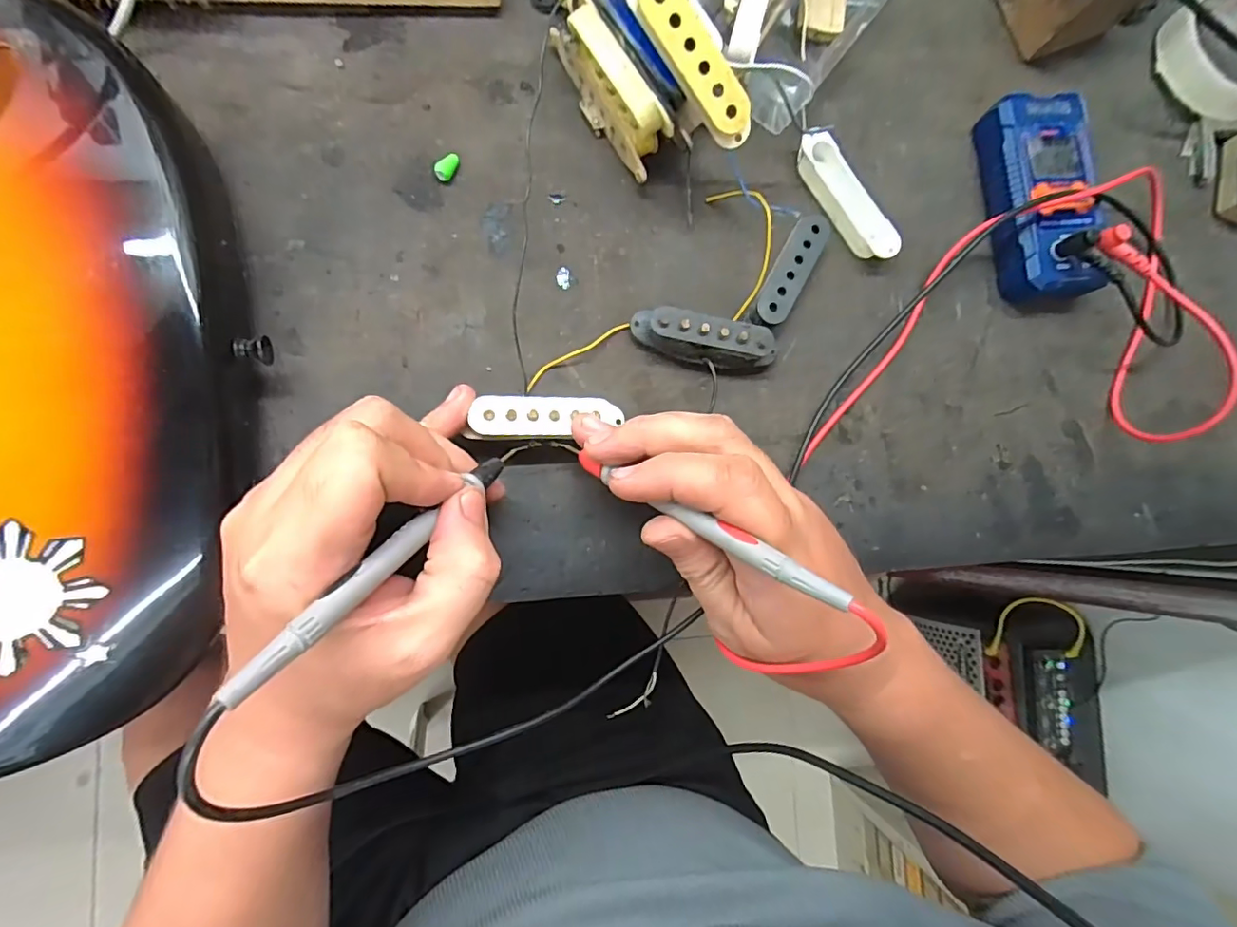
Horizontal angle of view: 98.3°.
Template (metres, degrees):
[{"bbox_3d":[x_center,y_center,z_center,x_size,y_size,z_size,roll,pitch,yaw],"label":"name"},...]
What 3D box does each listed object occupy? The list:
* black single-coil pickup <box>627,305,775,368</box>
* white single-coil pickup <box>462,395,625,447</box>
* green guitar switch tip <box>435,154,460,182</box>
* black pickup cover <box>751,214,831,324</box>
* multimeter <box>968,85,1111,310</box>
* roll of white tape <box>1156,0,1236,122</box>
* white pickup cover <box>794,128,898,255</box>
[{"bbox_3d":[0.045,-0.064,0.279,0.076,0.022,0.019,7,85,-8],"label":"black single-coil pickup"},{"bbox_3d":[-0.035,-0.021,0.258,0.071,0.014,0.024,-4,87,-12],"label":"white single-coil pickup"},{"bbox_3d":[-0.087,-0.151,0.273,0.008,0.006,0.015,35,82,-5],"label":"green guitar switch tip"},{"bbox_3d":[0.093,-0.105,0.292,0.017,0.013,0.068,30,83,-6],"label":"black pickup cover"},{"bbox_3d":[0.245,-0.152,0.309,0.049,0.031,0.115,-5,87,-9],"label":"multimeter"},{"bbox_3d":[0.392,-0.263,0.342,0.081,0.027,0.083,1,86,-8],"label":"roll of white tape"},{"bbox_3d":[0.128,-0.148,0.301,0.021,0.016,0.079,-34,92,-9],"label":"white pickup cover"}]

